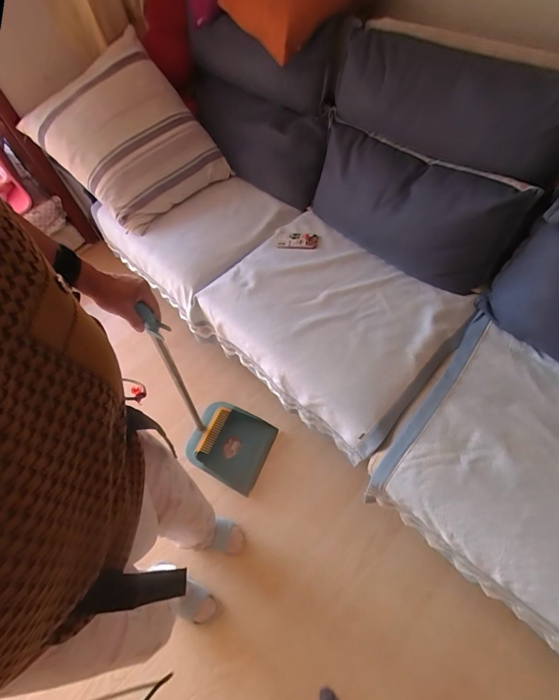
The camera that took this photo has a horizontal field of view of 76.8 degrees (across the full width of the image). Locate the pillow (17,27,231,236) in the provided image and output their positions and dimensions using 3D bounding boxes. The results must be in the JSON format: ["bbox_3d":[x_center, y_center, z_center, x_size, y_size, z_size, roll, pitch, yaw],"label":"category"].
[{"bbox_3d":[-0.591,-0.819,1.384,0.531,0.134,0.606,-42,108,-11],"label":"pillow"}]

